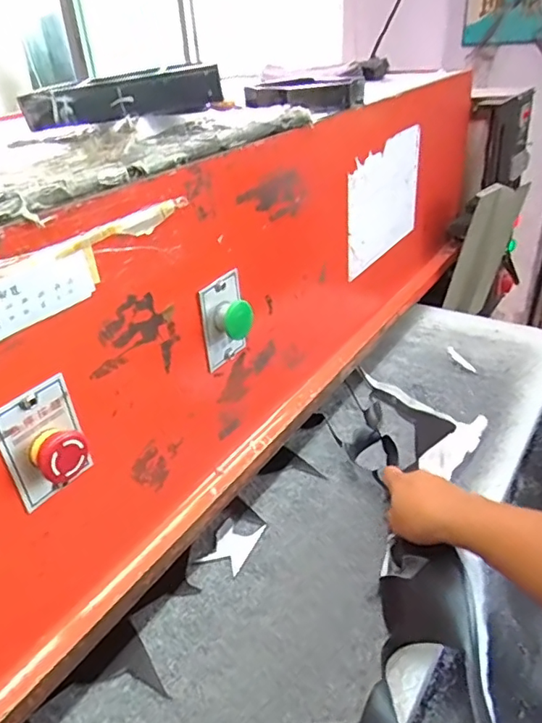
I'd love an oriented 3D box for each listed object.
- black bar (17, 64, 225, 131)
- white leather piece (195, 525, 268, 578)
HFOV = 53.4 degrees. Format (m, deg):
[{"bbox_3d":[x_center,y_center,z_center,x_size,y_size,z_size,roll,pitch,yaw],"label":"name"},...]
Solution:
[{"bbox_3d":[-0.135,-0.237,0.486,0.177,0.038,0.013,-7,36,2],"label":"black bar"},{"bbox_3d":[-0.041,0.203,0.603,0.046,0.004,0.071,13,37,25],"label":"white leather piece"}]

